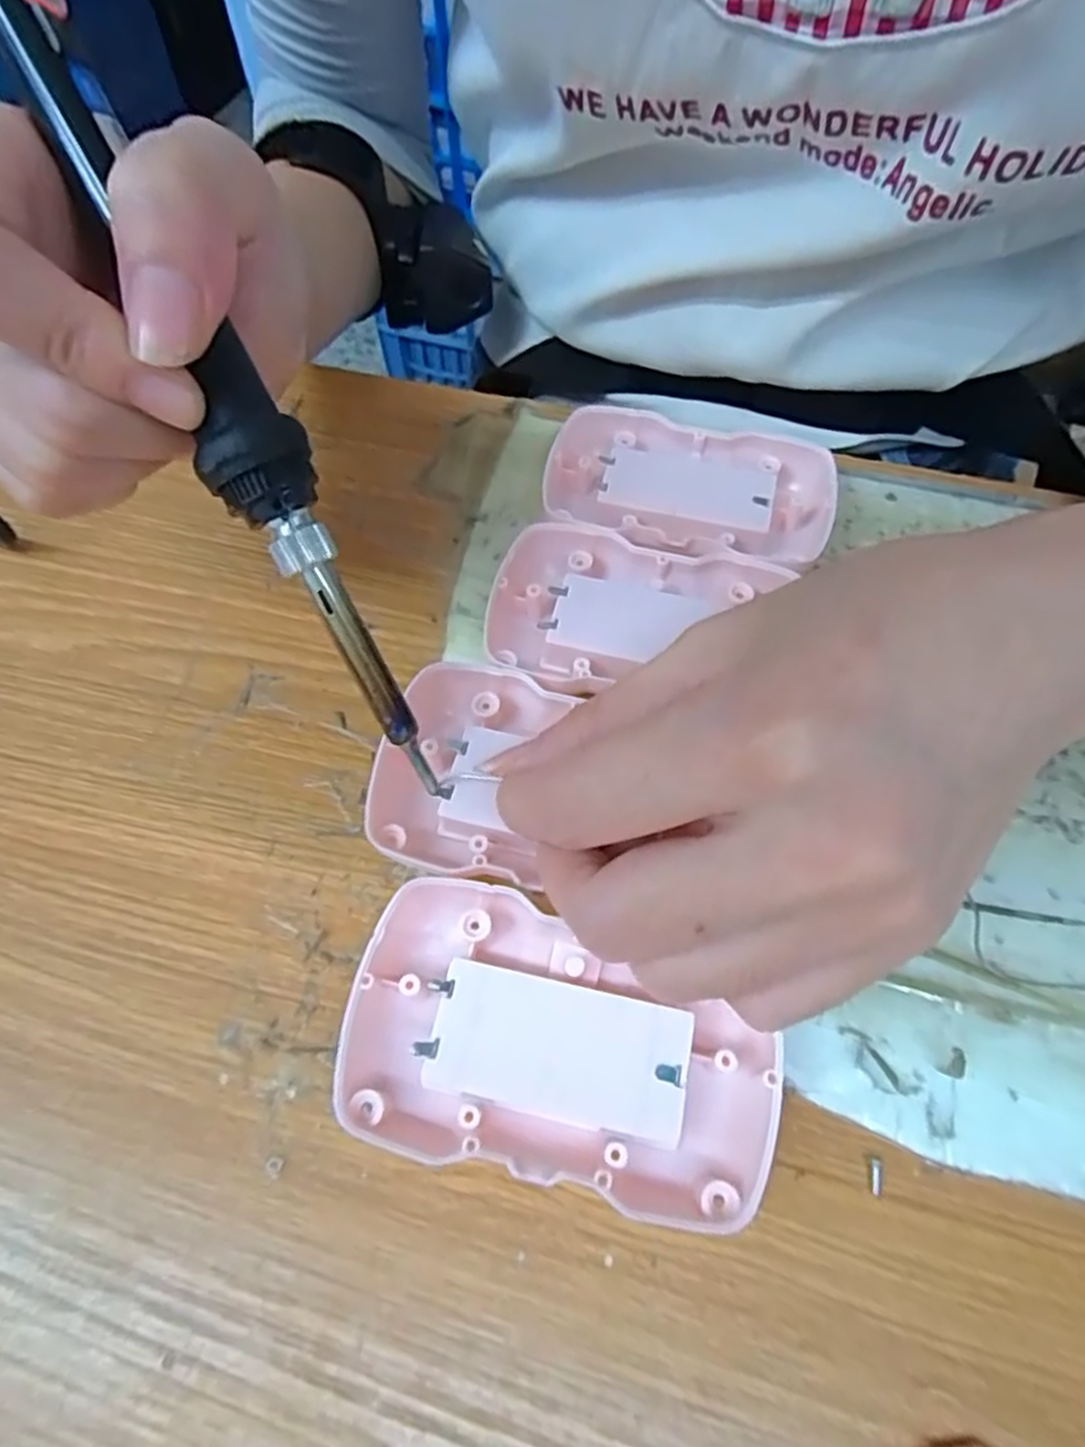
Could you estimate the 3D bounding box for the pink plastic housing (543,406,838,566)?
[{"bbox_3d":[0.045,-0.072,0.236,0.088,0.018,0.055,12,62,7],"label":"pink plastic housing"}]

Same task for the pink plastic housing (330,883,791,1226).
[{"bbox_3d":[0.004,0.068,0.158,0.088,0.018,0.054,10,62,6],"label":"pink plastic housing"}]

